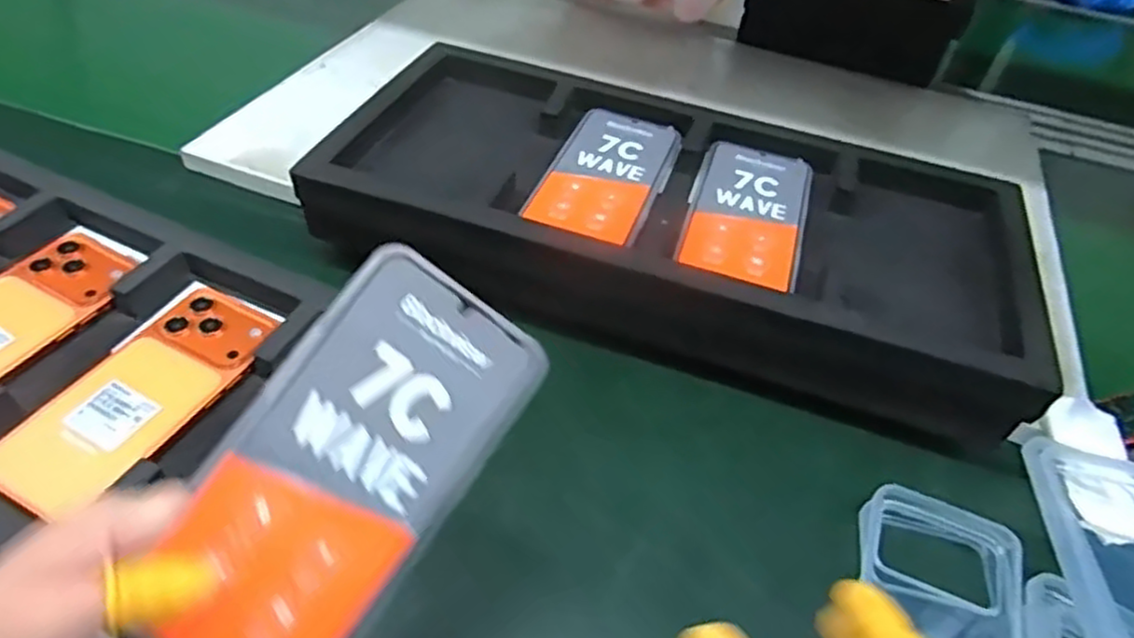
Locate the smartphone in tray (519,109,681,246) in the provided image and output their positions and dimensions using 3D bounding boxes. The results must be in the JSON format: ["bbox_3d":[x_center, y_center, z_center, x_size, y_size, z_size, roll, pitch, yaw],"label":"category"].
[{"bbox_3d":[0.030,-0.108,0.524,0.079,0.010,0.152,19,46,11],"label":"smartphone in tray"}]

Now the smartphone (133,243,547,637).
[{"bbox_3d":[-0.082,0.058,0.266,0.078,0.006,0.163,36,80,-5],"label":"smartphone"}]

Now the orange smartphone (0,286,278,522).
[{"bbox_3d":[-0.253,0.044,0.430,0.075,0.018,0.162,24,47,16],"label":"orange smartphone"}]

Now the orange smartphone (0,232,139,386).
[{"bbox_3d":[-0.357,0.000,0.453,0.085,0.009,0.169,23,46,15],"label":"orange smartphone"}]

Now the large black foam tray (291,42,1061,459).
[{"bbox_3d":[0.075,-0.072,0.532,0.472,0.080,0.219,16,45,9],"label":"large black foam tray"}]

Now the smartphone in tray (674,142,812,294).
[{"bbox_3d":[0.127,-0.077,0.504,0.080,0.008,0.151,16,45,8],"label":"smartphone in tray"}]

